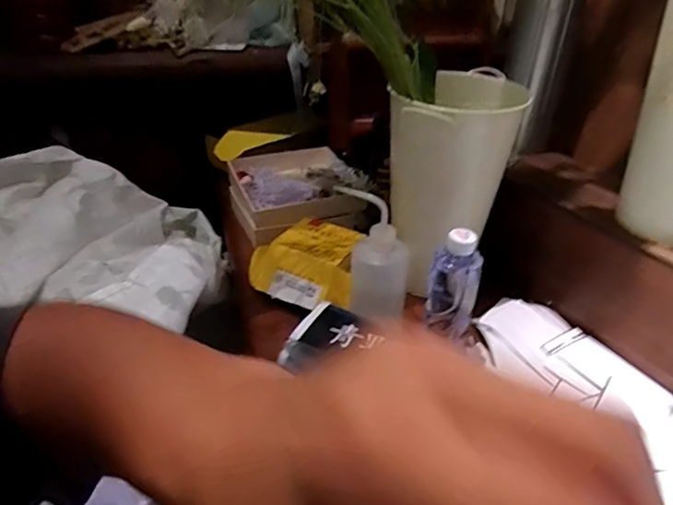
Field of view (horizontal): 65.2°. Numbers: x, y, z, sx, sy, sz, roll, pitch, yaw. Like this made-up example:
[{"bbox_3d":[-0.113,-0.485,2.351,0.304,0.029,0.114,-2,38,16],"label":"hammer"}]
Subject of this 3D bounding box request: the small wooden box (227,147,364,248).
[{"bbox_3d":[-0.069,-0.103,0.931,0.216,0.063,0.222,-11,35,-20],"label":"small wooden box"}]

